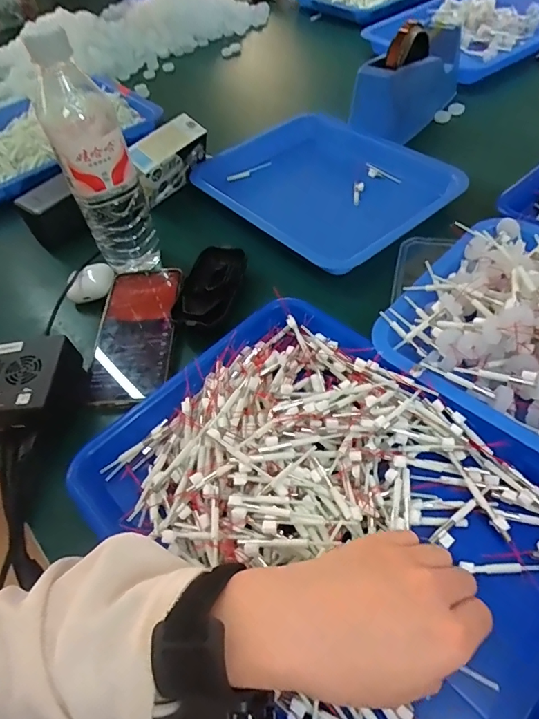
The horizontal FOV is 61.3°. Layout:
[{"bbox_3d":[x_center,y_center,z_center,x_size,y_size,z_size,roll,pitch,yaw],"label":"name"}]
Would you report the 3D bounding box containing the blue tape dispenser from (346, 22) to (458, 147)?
[{"bbox_3d":[0.189,-0.379,0.613,0.067,0.104,0.190,31,63,27],"label":"blue tape dispenser"}]

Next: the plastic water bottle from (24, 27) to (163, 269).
[{"bbox_3d":[-0.164,-0.185,0.437,0.065,0.211,0.065,-21,53,-8],"label":"plastic water bottle"}]

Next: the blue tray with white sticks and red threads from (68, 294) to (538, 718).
[{"bbox_3d":[0.046,0.103,0.307,0.323,0.052,0.241,38,62,27],"label":"blue tray with white sticks and red threads"}]

